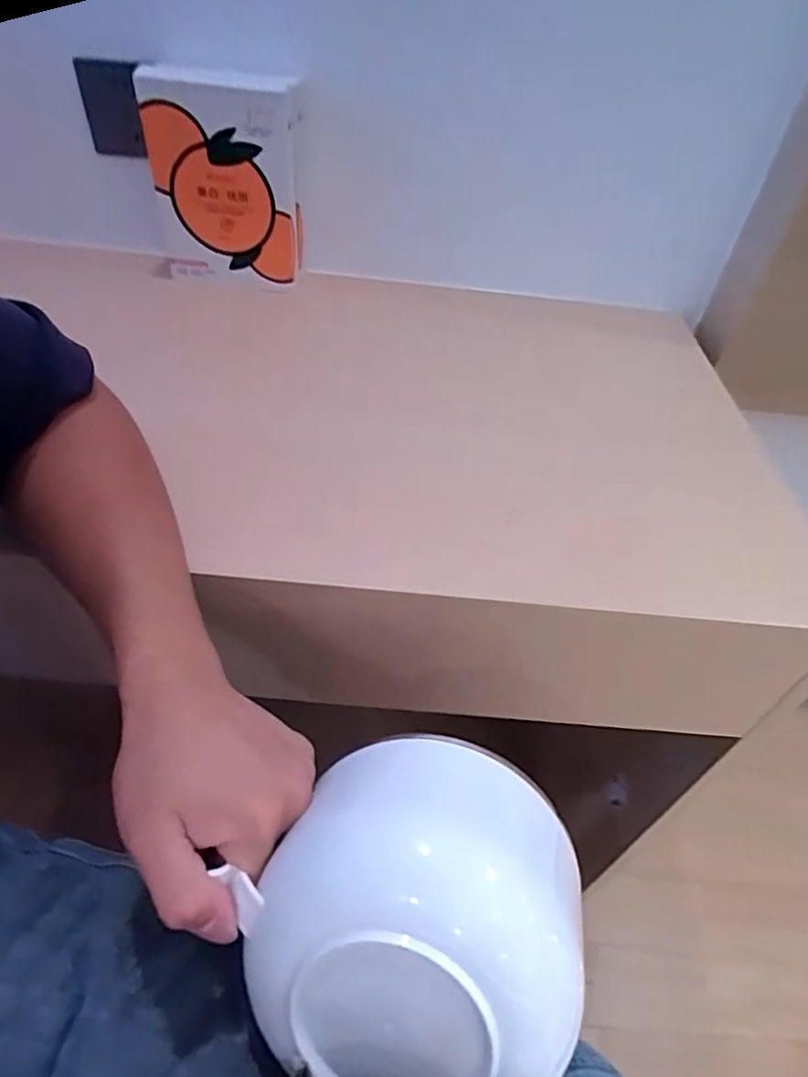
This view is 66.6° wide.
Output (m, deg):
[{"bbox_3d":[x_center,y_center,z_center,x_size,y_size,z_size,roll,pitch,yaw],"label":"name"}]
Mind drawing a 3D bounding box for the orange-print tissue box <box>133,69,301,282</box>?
[{"bbox_3d":[-0.179,-0.354,0.621,0.145,0.182,0.040,7,45,-1],"label":"orange-print tissue box"}]

